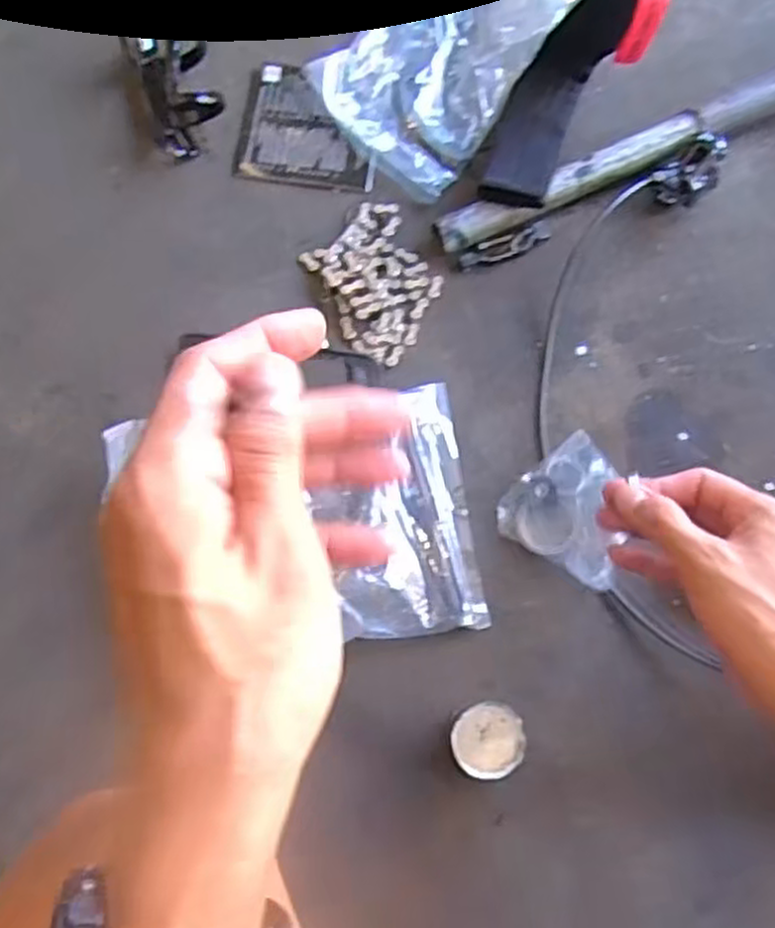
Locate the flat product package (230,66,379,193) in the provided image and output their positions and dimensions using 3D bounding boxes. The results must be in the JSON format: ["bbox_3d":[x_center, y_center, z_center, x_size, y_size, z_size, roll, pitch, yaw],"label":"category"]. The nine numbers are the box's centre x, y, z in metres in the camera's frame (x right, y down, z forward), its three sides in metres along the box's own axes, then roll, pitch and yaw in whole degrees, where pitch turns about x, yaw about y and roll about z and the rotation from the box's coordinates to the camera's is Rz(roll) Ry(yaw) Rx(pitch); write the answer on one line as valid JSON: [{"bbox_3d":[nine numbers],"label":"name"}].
[{"bbox_3d":[-0.073,-0.321,0.753,0.129,0.006,0.119,8,80,4],"label":"flat product package"}]

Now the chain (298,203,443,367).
[{"bbox_3d":[-0.008,-0.163,0.707,0.097,0.016,0.134,-31,79,-8],"label":"chain"}]

